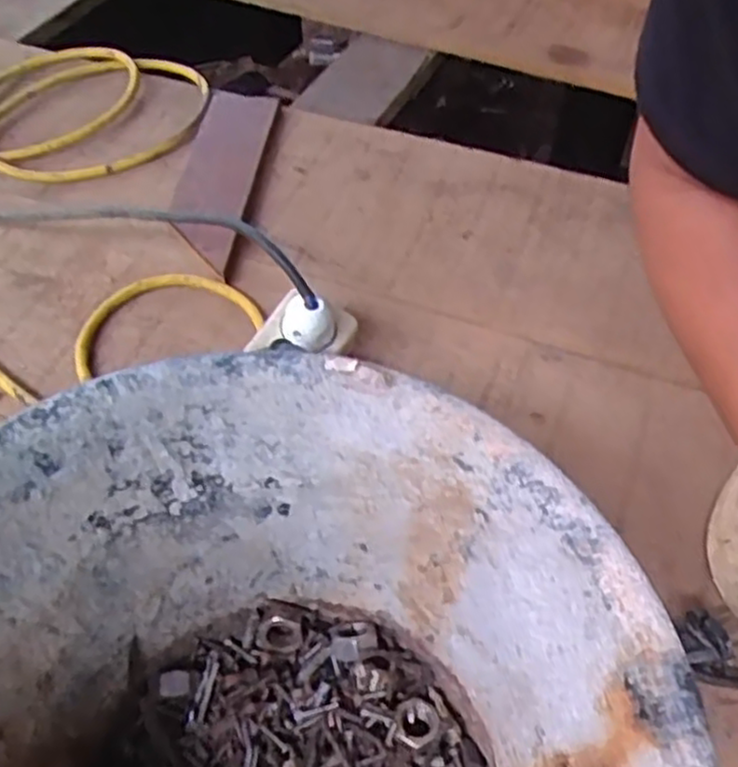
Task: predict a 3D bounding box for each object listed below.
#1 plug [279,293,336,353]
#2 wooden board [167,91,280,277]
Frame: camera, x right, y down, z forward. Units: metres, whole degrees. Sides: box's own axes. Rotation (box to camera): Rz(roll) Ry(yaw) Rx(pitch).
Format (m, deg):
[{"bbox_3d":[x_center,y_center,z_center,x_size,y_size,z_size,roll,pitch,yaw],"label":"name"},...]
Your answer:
[{"bbox_3d":[-0.042,-0.043,0.500,0.035,0.036,0.030,-20,27,-6],"label":"plug"},{"bbox_3d":[-0.132,-0.186,0.648,0.072,0.022,0.221,5,55,3],"label":"wooden board"}]

